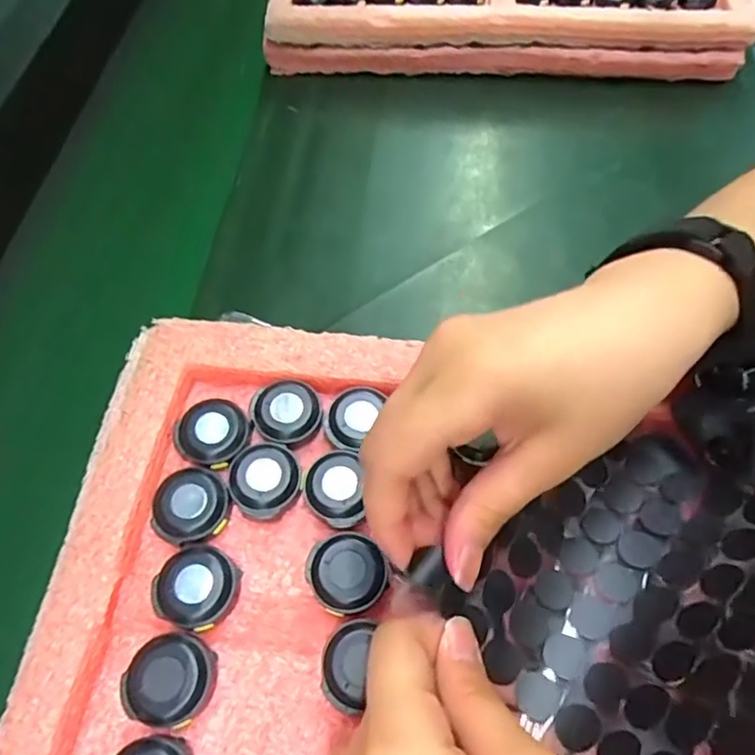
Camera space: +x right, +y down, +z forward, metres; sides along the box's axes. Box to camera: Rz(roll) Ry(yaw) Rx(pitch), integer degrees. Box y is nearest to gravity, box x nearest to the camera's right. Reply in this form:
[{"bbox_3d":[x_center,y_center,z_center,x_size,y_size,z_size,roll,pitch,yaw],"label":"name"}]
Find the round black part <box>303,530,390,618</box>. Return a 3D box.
[{"bbox_3d":[-0.011,0.074,0.226,0.028,0.011,0.029,-2,61,3],"label":"round black part"}]

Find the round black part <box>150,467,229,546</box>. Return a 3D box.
[{"bbox_3d":[-0.075,0.052,0.238,0.028,0.014,0.028,-2,61,3],"label":"round black part"}]

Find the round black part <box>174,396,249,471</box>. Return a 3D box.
[{"bbox_3d":[-0.070,0.023,0.251,0.028,0.010,0.029,-2,61,3],"label":"round black part"}]

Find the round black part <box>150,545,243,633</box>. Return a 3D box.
[{"bbox_3d":[-0.068,0.079,0.223,0.029,0.014,0.028,-2,61,3],"label":"round black part"}]

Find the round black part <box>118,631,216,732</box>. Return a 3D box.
[{"bbox_3d":[-0.073,0.106,0.207,0.030,0.011,0.028,-2,61,3],"label":"round black part"}]

